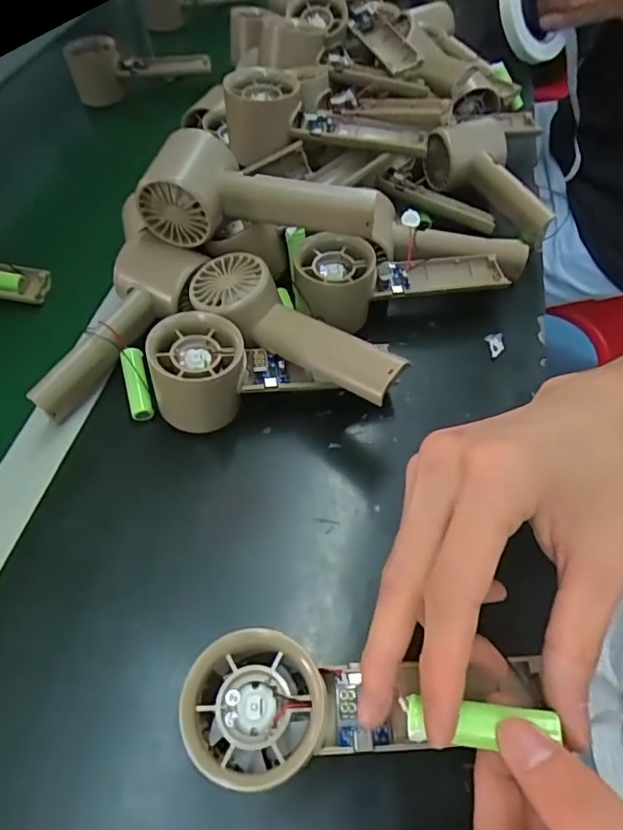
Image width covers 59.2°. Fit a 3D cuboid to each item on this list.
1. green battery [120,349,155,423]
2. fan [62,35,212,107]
[{"bbox_3d":[-0.116,-0.023,0.362,0.015,0.014,0.050,-14,78,-12],"label":"green battery"},{"bbox_3d":[-0.213,-0.430,0.682,0.169,0.054,0.067,-4,54,-5],"label":"fan"}]

